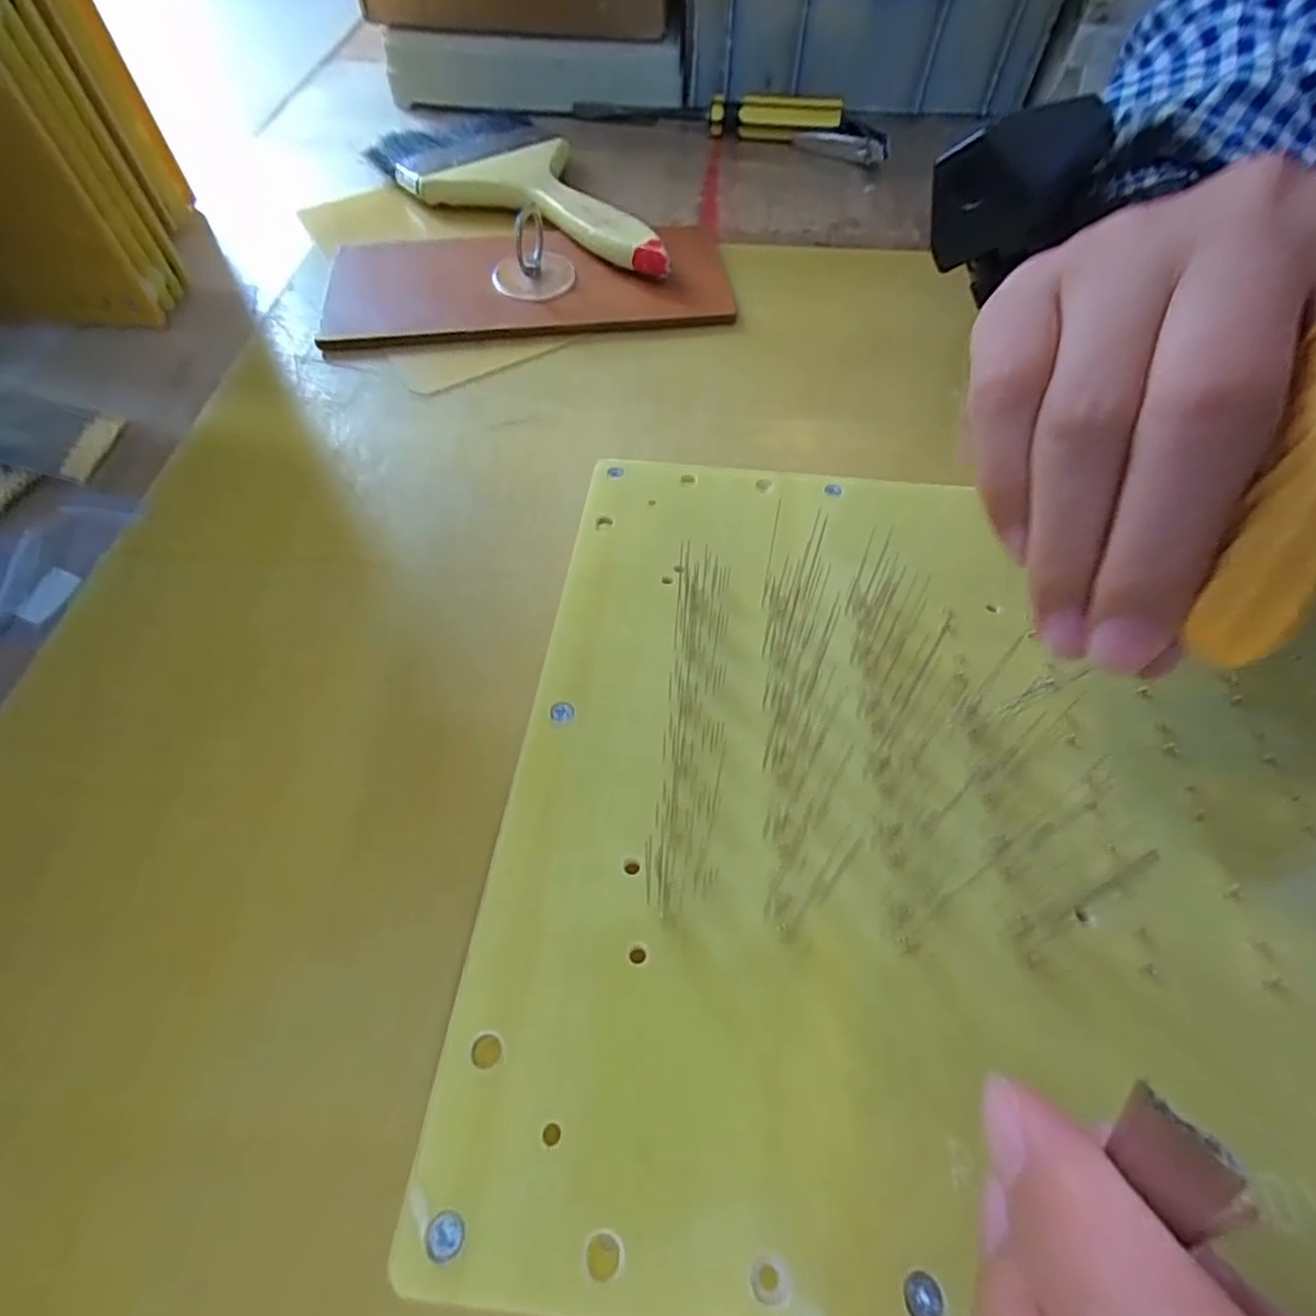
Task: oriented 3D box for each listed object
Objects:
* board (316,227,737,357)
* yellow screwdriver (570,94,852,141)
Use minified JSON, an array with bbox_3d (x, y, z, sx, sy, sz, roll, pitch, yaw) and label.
[{"bbox_3d":[-0.062,-0.185,0.314,0.190,0.011,0.086,-6,59,-4],"label":"board"},{"bbox_3d":[0.031,-0.351,0.413,0.168,0.025,0.022,11,60,6],"label":"yellow screwdriver"}]

